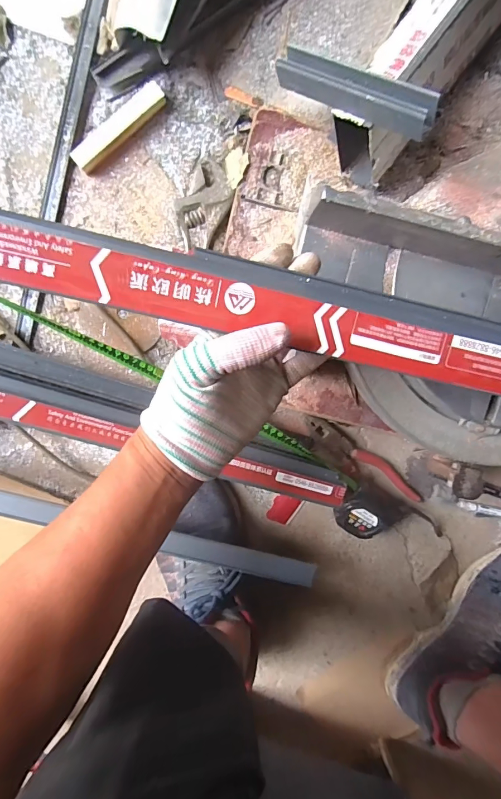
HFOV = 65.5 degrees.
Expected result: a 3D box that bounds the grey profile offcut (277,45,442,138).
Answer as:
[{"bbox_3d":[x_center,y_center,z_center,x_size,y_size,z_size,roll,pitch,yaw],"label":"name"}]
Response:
[{"bbox_3d":[0.089,-0.271,0.343,0.159,0.026,0.027,39,96,22],"label":"grey profile offcut"}]

